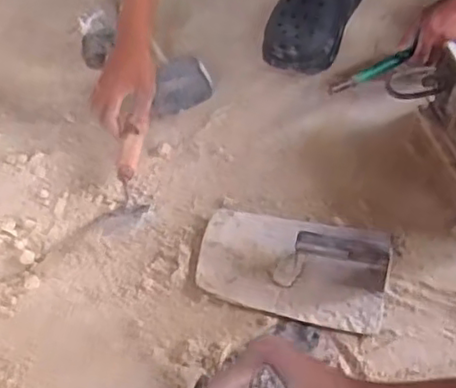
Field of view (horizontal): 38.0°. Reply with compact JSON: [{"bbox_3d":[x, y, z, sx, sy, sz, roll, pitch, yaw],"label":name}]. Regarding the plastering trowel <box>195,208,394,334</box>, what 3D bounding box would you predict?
[{"bbox_3d":[0.077,0.067,0.790,0.229,0.070,0.144,10,53,12],"label":"plastering trowel"}]

